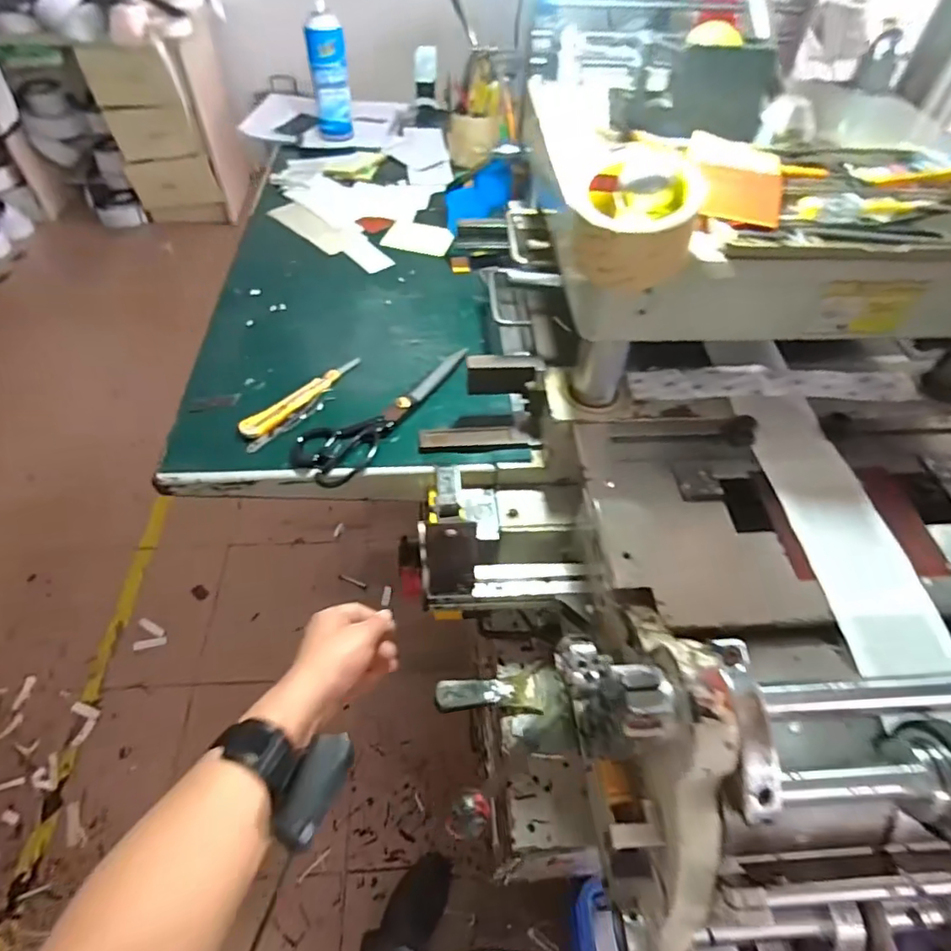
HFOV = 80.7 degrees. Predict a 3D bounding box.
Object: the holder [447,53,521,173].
[{"bbox_3d":[0.012,-0.625,0.977,0.117,0.145,0.070,-1,52,-3],"label":"holder"}]

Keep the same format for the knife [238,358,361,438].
[{"bbox_3d":[-0.199,-0.094,0.645,0.030,0.009,0.163,36,59,23],"label":"knife"}]

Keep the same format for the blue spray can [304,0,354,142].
[{"bbox_3d":[-0.256,-0.699,0.986,0.062,0.189,0.061,1,52,-1],"label":"blue spray can"}]

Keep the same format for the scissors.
[{"bbox_3d":[-0.105,-0.084,0.642,0.076,0.019,0.248,28,56,18],"label":"scissors"}]

